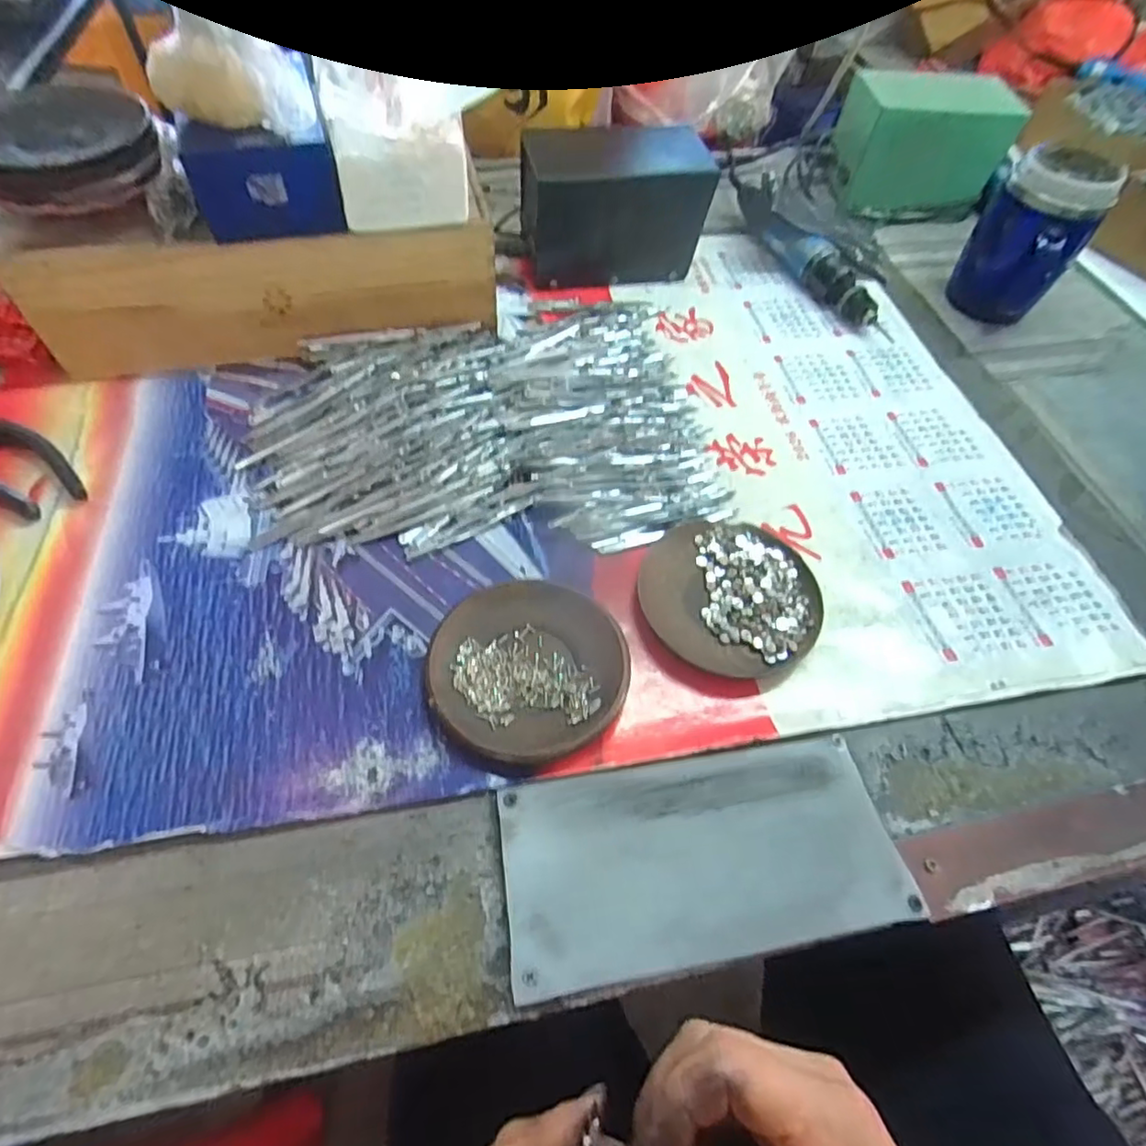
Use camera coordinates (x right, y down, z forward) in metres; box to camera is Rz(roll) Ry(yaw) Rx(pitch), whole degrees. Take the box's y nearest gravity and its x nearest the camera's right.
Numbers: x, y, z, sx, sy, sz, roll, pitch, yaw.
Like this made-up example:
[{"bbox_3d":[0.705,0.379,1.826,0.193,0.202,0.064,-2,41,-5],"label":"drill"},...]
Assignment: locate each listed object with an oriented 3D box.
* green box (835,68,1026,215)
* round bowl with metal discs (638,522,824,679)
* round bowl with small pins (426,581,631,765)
[{"bbox_3d":[0.386,-0.479,0.693,0.165,0.103,0.098,-1,55,-4],"label":"green box"},{"bbox_3d":[0.100,0.014,0.401,0.111,0.016,0.104,2,55,-2],"label":"round bowl with metal discs"},{"bbox_3d":[-0.025,0.055,0.367,0.111,0.015,0.111,2,55,-2],"label":"round bowl with small pins"}]

